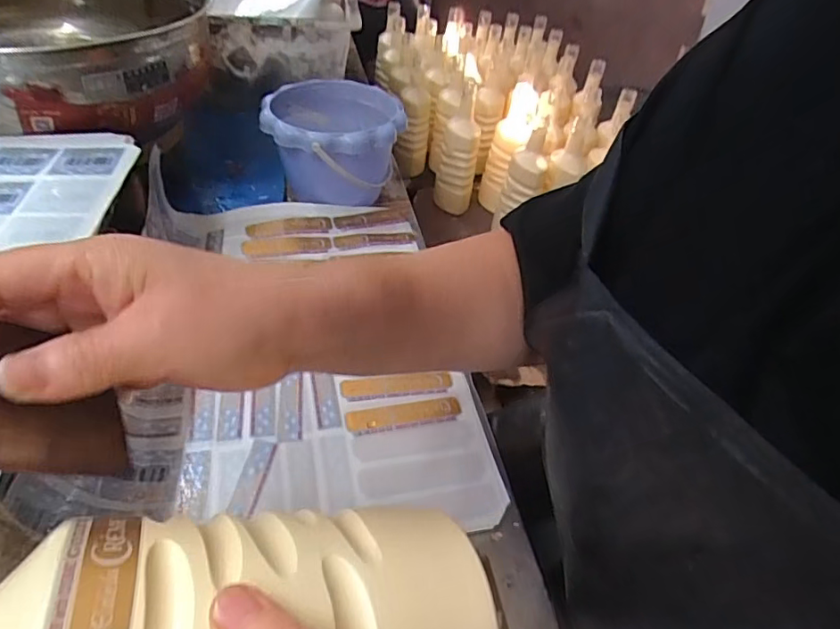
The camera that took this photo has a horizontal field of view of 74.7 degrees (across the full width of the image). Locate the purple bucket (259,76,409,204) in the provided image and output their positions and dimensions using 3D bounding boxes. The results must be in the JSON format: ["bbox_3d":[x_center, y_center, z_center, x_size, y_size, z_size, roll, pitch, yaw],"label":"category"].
[{"bbox_3d":[-0.098,-0.194,0.651,0.153,0.110,0.141,2,45,-2],"label":"purple bucket"}]

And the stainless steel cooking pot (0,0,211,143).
[{"bbox_3d":[-0.379,-0.295,0.554,0.310,0.076,0.348,-5,46,-9],"label":"stainless steel cooking pot"}]

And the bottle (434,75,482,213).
[{"bbox_3d":[0.083,-0.334,1.156,0.082,0.244,0.070,12,41,3],"label":"bottle"}]

